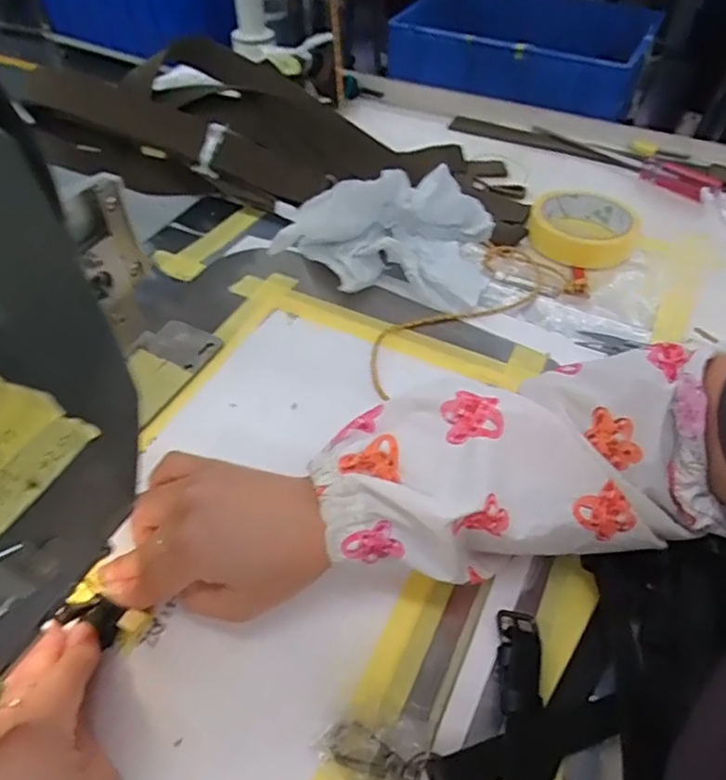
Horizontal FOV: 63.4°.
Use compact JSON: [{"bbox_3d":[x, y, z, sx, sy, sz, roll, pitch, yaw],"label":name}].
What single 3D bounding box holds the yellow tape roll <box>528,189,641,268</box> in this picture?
[{"bbox_3d":[0.204,-0.153,0.545,0.096,0.021,0.096,1,49,-1],"label":"yellow tape roll"}]

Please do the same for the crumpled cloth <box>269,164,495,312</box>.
[{"bbox_3d":[0.019,-0.126,0.464,0.159,0.087,0.081,7,49,5],"label":"crumpled cloth"}]

